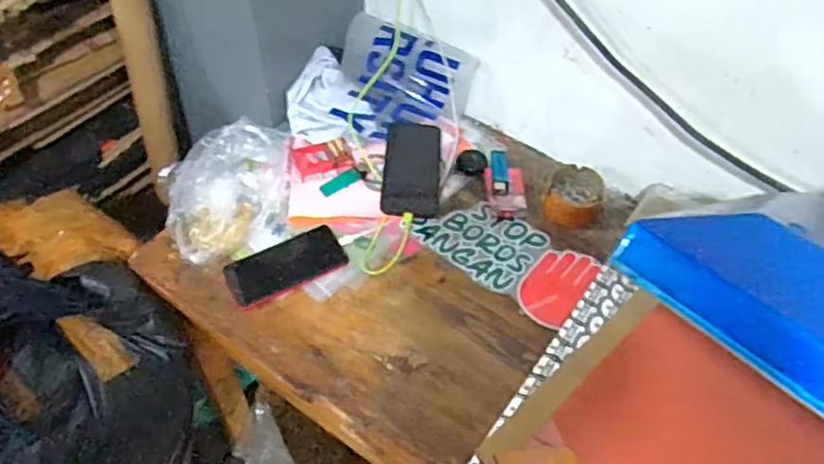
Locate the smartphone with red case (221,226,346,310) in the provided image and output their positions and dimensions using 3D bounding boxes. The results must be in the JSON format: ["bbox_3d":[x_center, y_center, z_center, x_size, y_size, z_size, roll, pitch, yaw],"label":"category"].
[{"bbox_3d":[-0.167,0.043,0.846,0.155,0.008,0.086,-23,48,-24],"label":"smartphone with red case"}]

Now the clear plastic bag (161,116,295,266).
[{"bbox_3d":[-0.235,-0.057,0.830,0.152,0.129,0.134,-4,51,-6],"label":"clear plastic bag"}]

